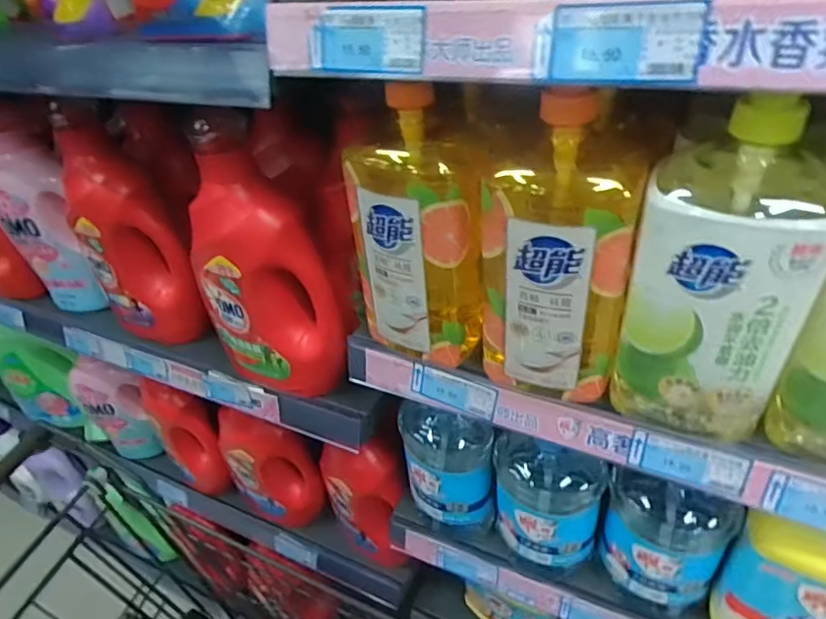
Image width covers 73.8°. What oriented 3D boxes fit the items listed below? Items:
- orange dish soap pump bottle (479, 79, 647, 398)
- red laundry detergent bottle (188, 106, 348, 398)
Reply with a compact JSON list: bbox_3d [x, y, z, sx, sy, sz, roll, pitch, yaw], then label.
[{"bbox_3d":[0.105,-0.039,0.413,0.102,0.233,0.064,4,37,14],"label":"orange dish soap pump bottle"},{"bbox_3d":[-0.165,-0.041,0.600,0.150,0.303,0.081,20,44,32],"label":"red laundry detergent bottle"}]

